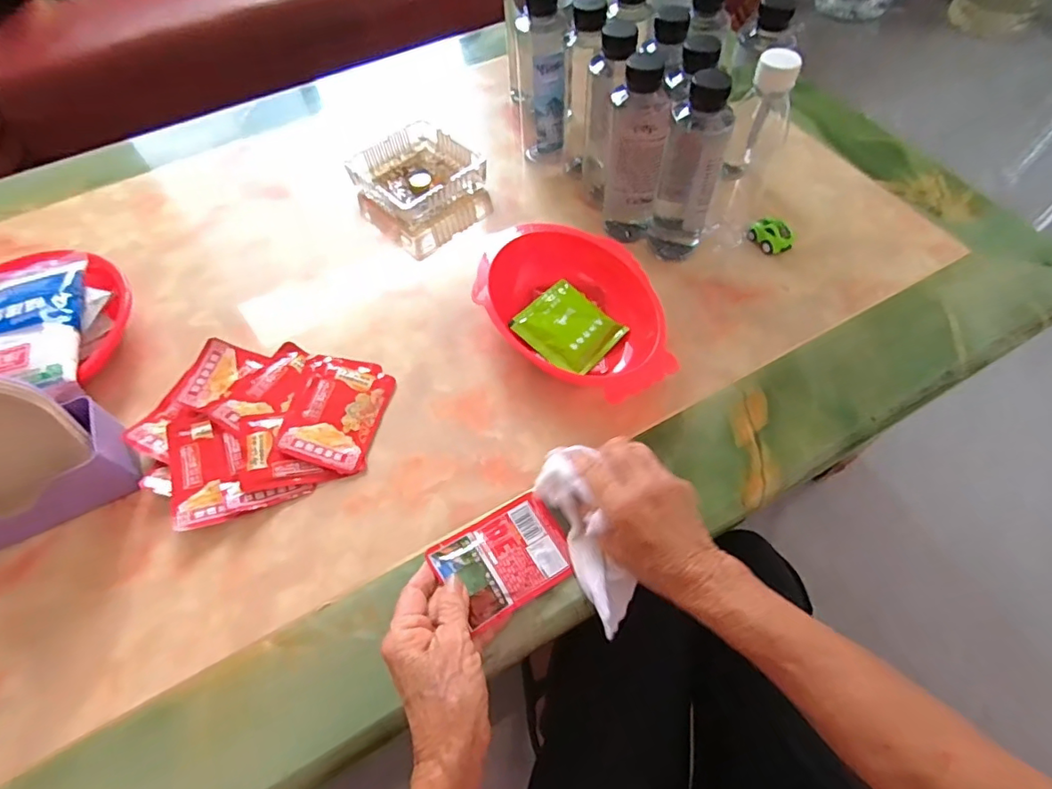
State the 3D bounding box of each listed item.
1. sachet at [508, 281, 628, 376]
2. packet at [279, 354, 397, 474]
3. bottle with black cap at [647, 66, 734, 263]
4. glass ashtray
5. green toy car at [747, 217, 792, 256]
[{"bbox_3d":[0.040,-0.064,0.513,0.088,0.012,0.076,40,68,22],"label":"sachet"},{"bbox_3d":[-0.166,0.014,0.480,0.076,0.014,0.106,6,59,5],"label":"packet"},{"bbox_3d":[0.157,-0.205,0.505,0.055,0.172,0.046,-31,63,-16],"label":"bottle with black cap"},{"bbox_3d":[-0.124,-0.253,0.628,0.128,0.044,0.119,-35,64,-18],"label":"glass ashtray"},{"bbox_3d":[0.253,-0.166,0.560,0.023,0.024,0.045,-24,61,-12],"label":"green toy car"}]

